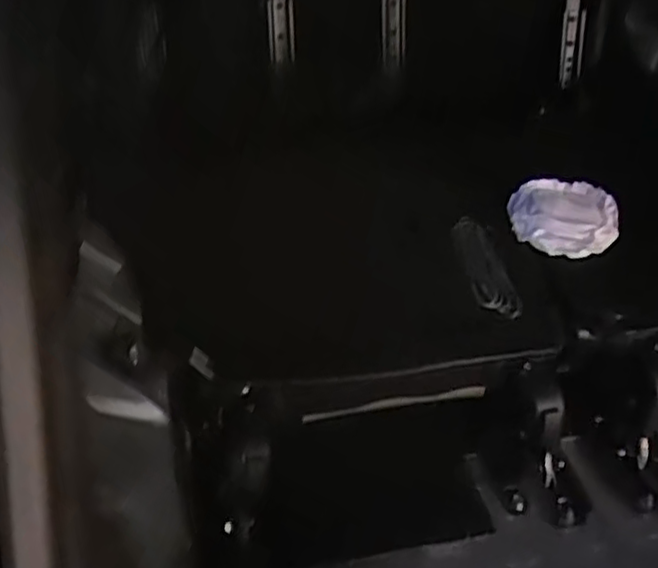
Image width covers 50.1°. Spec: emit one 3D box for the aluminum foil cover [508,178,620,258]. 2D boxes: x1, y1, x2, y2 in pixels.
[{"bbox_3d":[0.352,-0.106,1.061,0.148,0.049,0.141,4,37,2],"label":"aluminum foil cover"}]

